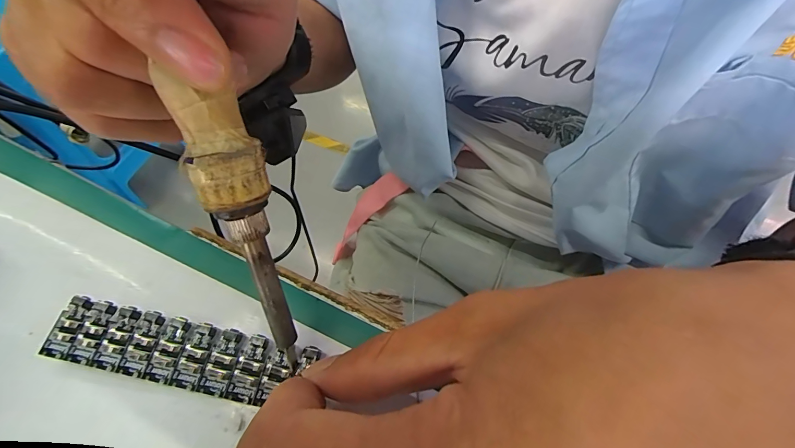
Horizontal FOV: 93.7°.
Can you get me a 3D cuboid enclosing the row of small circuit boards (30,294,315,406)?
[{"bbox_3d":[-0.085,0.049,0.144,0.103,0.004,0.024,10,60,5],"label":"row of small circuit boards"}]

